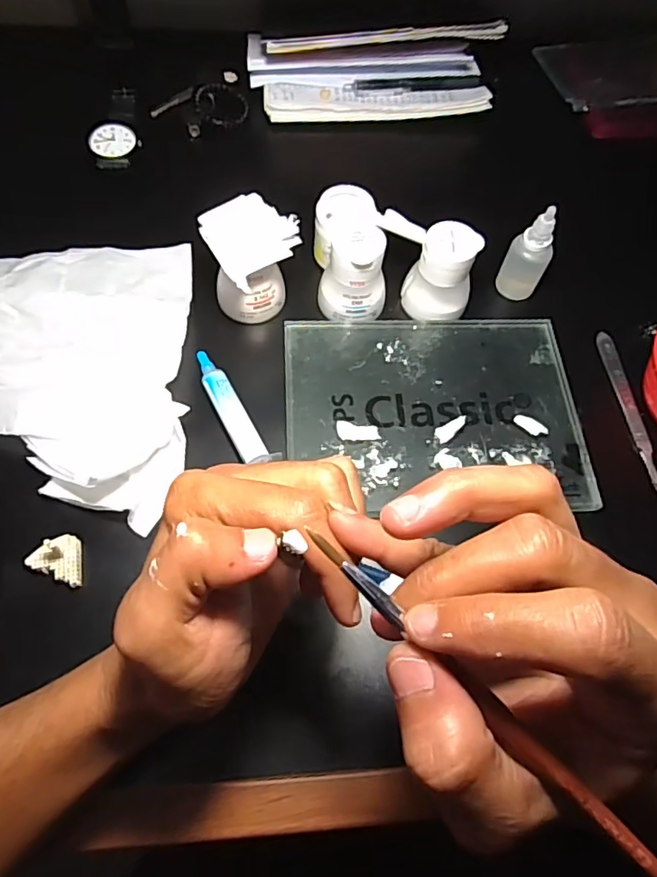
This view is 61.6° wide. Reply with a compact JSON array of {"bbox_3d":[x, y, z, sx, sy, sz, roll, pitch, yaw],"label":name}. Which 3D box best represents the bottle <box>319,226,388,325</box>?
[{"bbox_3d":[0.019,-0.118,0.396,0.049,0.059,0.044,7,64,-1],"label":"bottle"}]

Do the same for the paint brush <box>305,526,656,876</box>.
[{"bbox_3d":[0.063,0.093,0.154,0.154,0.008,0.005,44,69,5],"label":"paint brush"}]

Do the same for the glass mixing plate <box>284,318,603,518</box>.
[{"bbox_3d":[0.072,-0.024,0.381,0.198,0.009,0.147,-3,64,-5],"label":"glass mixing plate"}]

